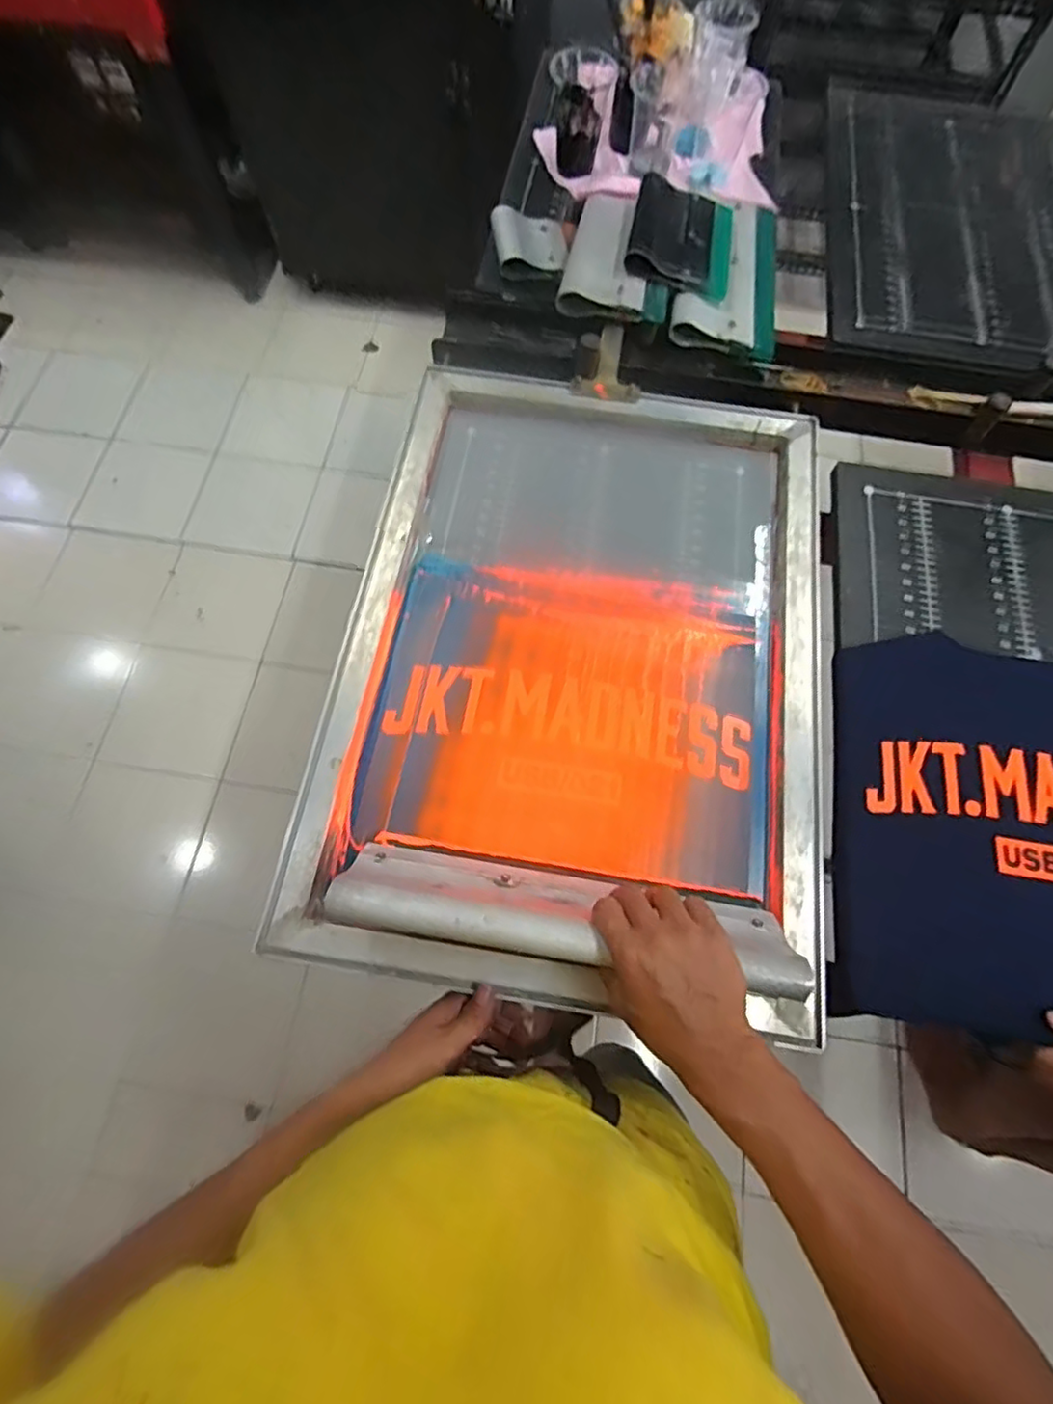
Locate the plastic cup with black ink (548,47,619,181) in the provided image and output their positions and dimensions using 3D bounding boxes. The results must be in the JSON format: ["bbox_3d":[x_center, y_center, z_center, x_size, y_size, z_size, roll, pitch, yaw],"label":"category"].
[{"bbox_3d":[0.071,-0.811,0.876,0.081,0.127,0.090,27,70,9],"label":"plastic cup with black ink"}]

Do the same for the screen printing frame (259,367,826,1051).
[{"bbox_3d":[0.059,-0.055,0.629,0.450,0.043,0.641,9,68,2],"label":"screen printing frame"}]

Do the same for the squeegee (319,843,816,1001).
[{"bbox_3d":[0.030,0.169,0.482,0.343,0.111,0.038,9,102,-1],"label":"squeegee"}]

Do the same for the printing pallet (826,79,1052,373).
[{"bbox_3d":[0.643,-0.687,0.910,0.405,0.028,0.599,9,68,2],"label":"printing pallet"}]

